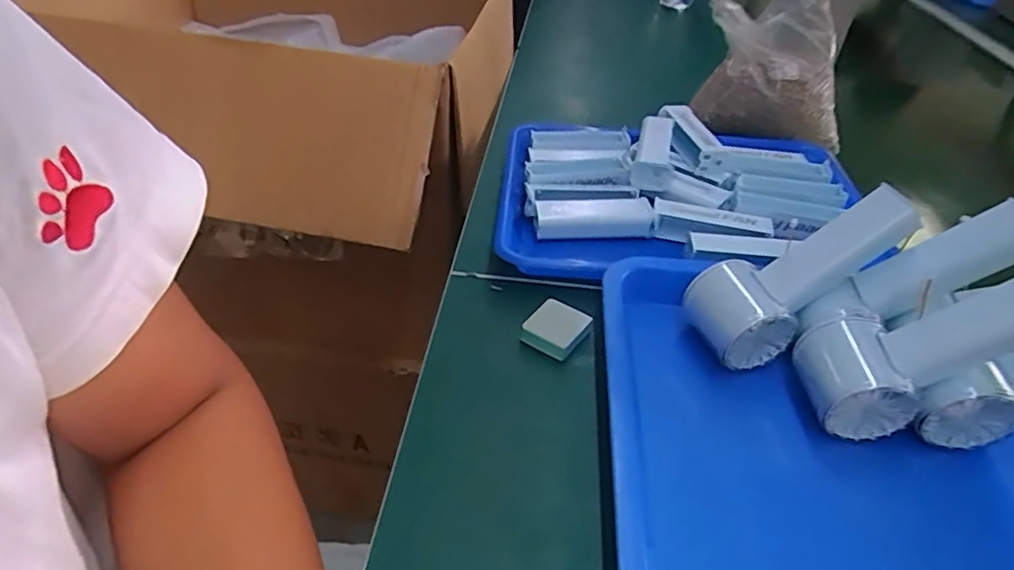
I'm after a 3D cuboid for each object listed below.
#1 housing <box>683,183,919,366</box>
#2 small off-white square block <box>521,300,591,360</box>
[{"bbox_3d":[0.195,-0.009,0.410,0.054,0.158,0.063,38,27,-29],"label":"housing"},{"bbox_3d":[0.036,0.032,0.441,0.040,0.014,0.041,27,45,25],"label":"small off-white square block"}]

